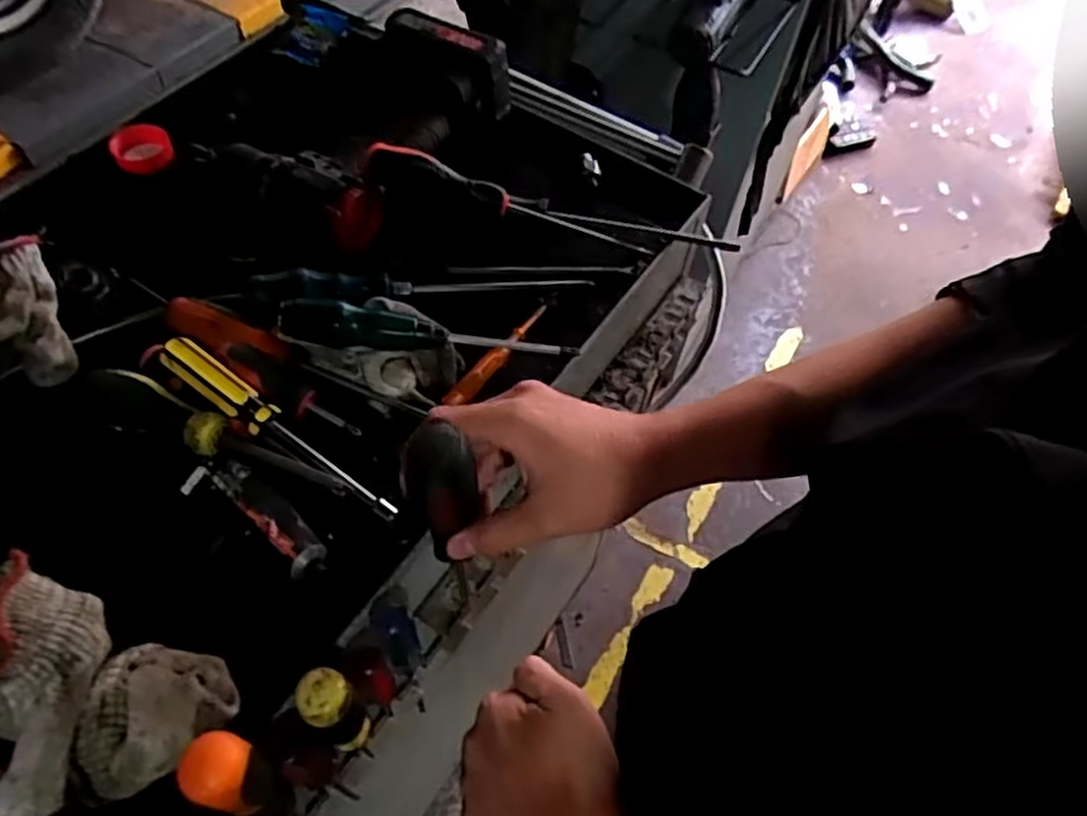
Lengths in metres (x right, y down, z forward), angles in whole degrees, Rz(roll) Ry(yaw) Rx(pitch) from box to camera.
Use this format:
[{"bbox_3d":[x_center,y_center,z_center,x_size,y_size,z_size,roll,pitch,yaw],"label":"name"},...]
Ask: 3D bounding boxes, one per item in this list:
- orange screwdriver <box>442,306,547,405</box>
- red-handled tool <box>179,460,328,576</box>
[{"bbox_3d":[-0.029,-0.040,0.522,0.014,0.014,0.110,32,60,18],"label":"orange screwdriver"},{"bbox_3d":[-0.170,0.062,0.445,0.107,0.020,0.031,32,60,17],"label":"red-handled tool"}]

